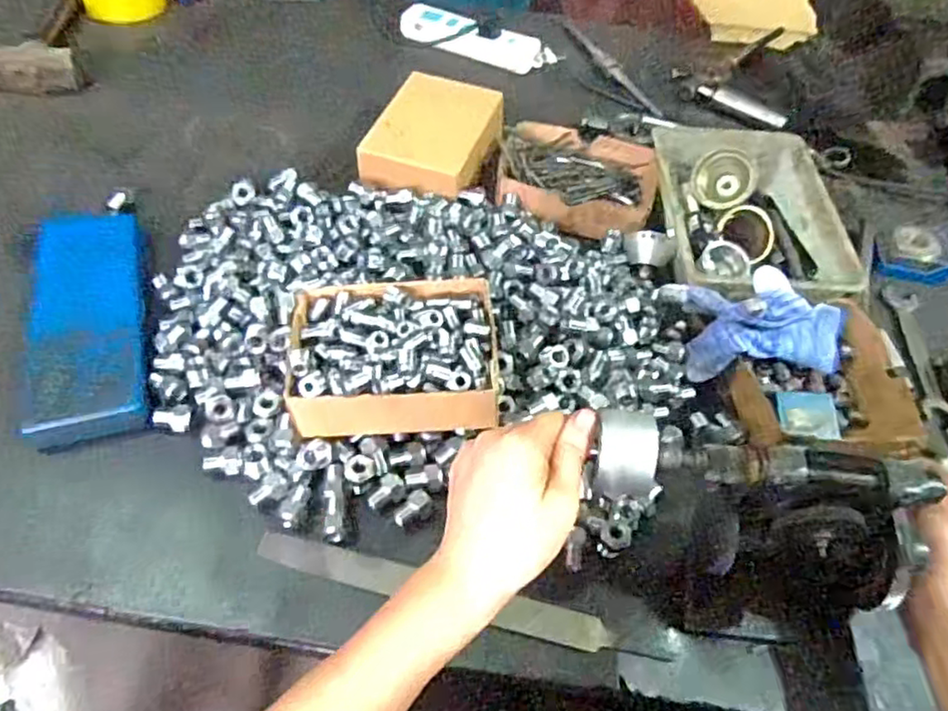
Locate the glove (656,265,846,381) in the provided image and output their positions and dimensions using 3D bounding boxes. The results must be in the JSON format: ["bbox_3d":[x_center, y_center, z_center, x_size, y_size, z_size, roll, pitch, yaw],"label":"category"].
[{"bbox_3d":[0.257,-0.030,0.585,0.168,0.068,0.078,8,51,0],"label":"glove"}]

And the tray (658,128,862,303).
[{"bbox_3d":[0.286,-0.148,0.700,0.170,0.056,0.264,5,51,-2],"label":"tray"}]

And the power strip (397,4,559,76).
[{"bbox_3d":[0.005,-0.453,0.945,0.232,0.035,0.051,19,52,9],"label":"power strip"}]

